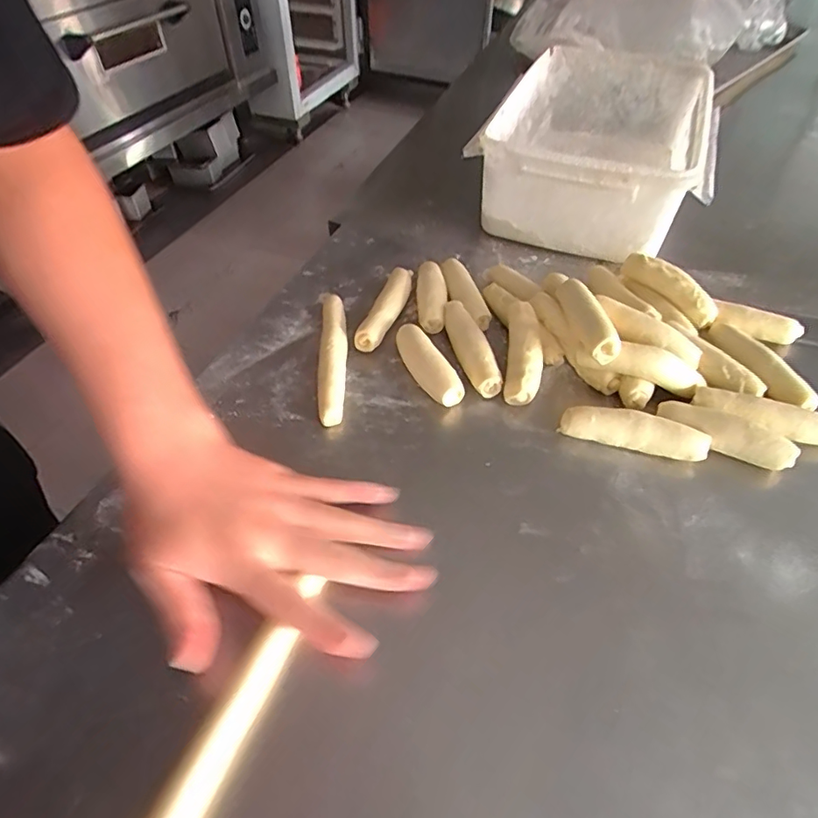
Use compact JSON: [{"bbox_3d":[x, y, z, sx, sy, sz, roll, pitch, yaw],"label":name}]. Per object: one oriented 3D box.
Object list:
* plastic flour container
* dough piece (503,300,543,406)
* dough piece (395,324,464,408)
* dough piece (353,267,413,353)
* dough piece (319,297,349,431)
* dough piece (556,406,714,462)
[{"bbox_3d":[0.236,-0.345,0.676,0.233,0.101,0.380,19,51,16],"label":"plastic flour container"},{"bbox_3d":[0.102,-0.050,0.469,0.031,0.025,0.098,4,64,4],"label":"dough piece"},{"bbox_3d":[0.015,-0.039,0.469,0.026,0.029,0.092,-20,51,-16],"label":"dough piece"},{"bbox_3d":[-0.022,-0.101,0.529,0.030,0.026,0.117,12,50,11],"label":"dough piece"},{"bbox_3d":[-0.068,-0.051,0.483,0.023,0.025,0.169,-3,49,-3],"label":"dough piece"},{"bbox_3d":[0.178,0.019,0.424,0.109,0.027,0.025,12,50,11],"label":"dough piece"}]

